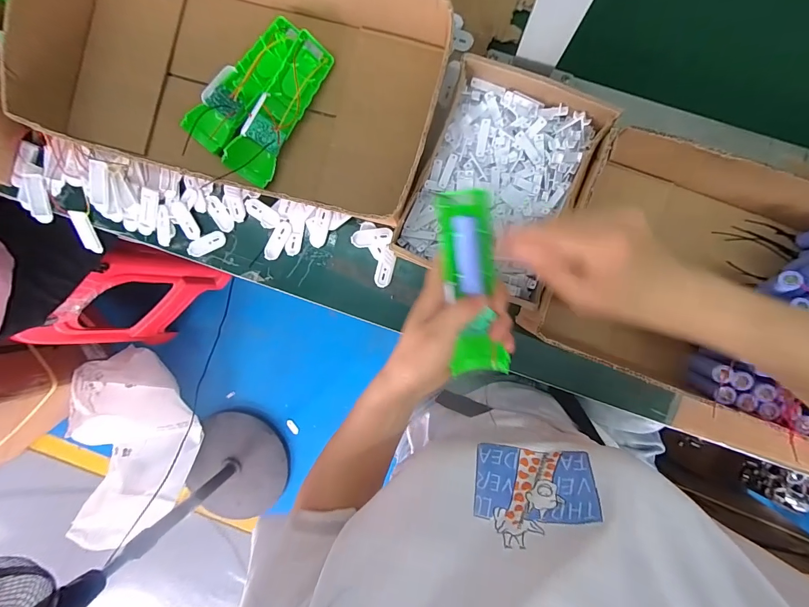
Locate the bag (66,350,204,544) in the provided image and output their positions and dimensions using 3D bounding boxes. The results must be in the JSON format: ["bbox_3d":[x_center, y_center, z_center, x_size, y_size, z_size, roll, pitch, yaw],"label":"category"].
[{"bbox_3d":[-0.802,0.437,1.105,0.260,0.254,0.549,2,93,5],"label":"bag"}]

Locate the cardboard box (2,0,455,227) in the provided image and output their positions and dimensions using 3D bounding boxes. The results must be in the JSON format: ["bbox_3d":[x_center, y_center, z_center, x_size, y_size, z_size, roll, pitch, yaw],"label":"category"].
[{"bbox_3d":[-0.171,-0.246,0.400,0.423,0.114,0.221,16,94,4],"label":"cardboard box"}]

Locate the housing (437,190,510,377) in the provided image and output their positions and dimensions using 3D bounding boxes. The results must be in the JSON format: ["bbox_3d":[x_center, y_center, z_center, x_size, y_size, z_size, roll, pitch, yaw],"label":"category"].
[{"bbox_3d":[0.059,-0.016,0.328,0.045,0.023,0.162,-7,99,5],"label":"housing"}]

